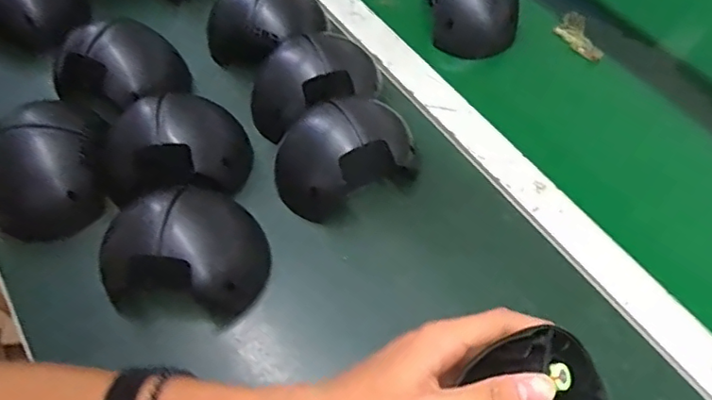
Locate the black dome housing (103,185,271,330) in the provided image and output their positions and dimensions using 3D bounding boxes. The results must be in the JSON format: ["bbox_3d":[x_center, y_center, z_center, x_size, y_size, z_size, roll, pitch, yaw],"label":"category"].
[{"bbox_3d":[-0.135,0.044,0.462,0.126,0.072,0.100,-18,59,-11],"label":"black dome housing"}]

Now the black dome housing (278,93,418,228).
[{"bbox_3d":[-0.012,-0.044,0.507,0.125,0.078,0.078,-24,60,-15],"label":"black dome housing"}]

